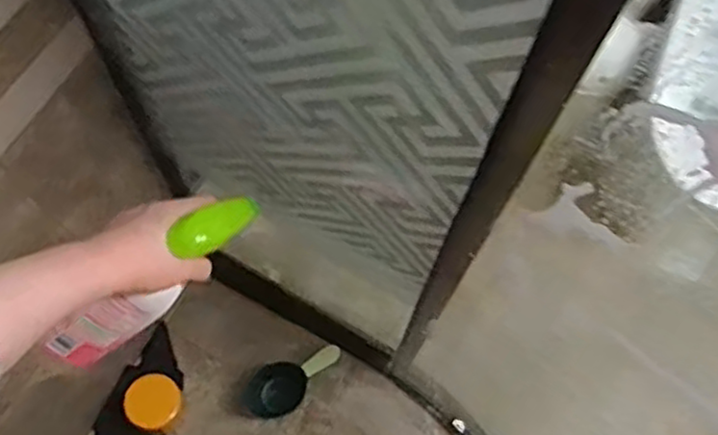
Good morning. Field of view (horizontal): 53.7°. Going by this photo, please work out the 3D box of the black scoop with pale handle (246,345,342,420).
[{"bbox_3d":[-0.132,0.323,1.413,0.218,0.044,0.102,-32,73,5],"label":"black scoop with pale handle"}]

